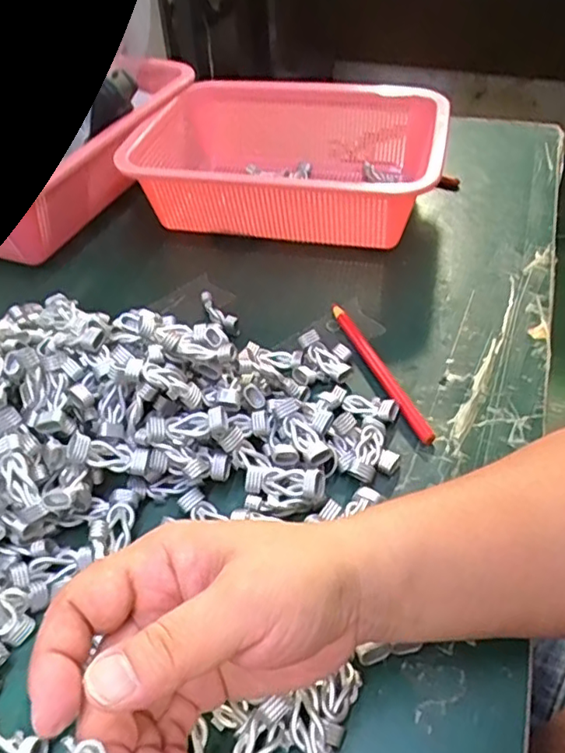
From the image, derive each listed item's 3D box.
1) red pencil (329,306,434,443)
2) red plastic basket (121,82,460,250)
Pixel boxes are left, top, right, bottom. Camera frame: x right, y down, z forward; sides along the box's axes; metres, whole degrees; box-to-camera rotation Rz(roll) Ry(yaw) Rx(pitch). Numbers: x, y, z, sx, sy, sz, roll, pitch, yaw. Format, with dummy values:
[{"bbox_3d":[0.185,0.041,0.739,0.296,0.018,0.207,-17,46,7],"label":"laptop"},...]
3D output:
[{"bbox_3d":[0.064,-0.006,0.414,0.011,0.011,0.142,-18,47,-13],"label":"red pencil"},{"bbox_3d":[0.015,-0.201,0.558,0.261,0.083,0.218,14,48,16],"label":"red plastic basket"}]

